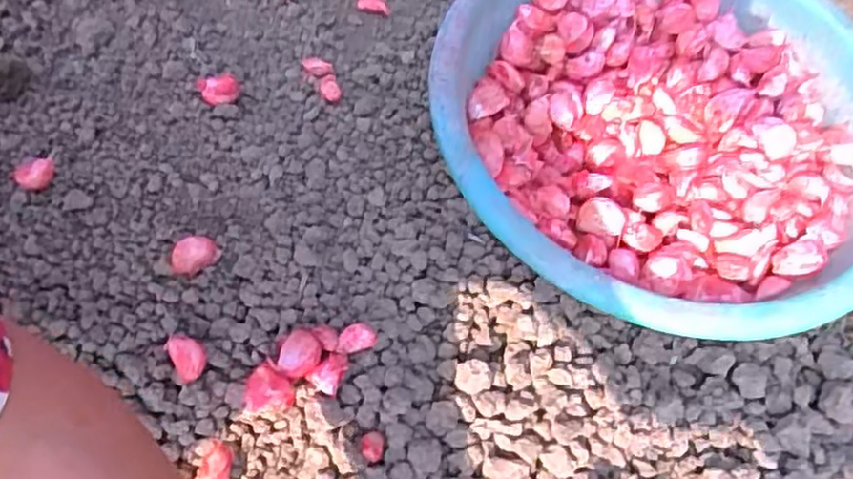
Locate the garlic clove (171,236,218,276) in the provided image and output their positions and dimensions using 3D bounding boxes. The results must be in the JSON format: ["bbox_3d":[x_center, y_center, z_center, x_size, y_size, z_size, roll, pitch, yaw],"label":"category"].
[{"bbox_3d":[-0.165,0.011,0.484,0.031,0.014,0.024,-27,66,-18],"label":"garlic clove"}]

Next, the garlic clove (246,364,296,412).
[{"bbox_3d":[-0.099,0.098,0.436,0.031,0.029,0.025,17,61,5],"label":"garlic clove"}]

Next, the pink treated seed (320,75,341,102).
[{"bbox_3d":[-0.079,-0.124,0.561,0.016,0.011,0.021,-9,62,-9],"label":"pink treated seed"}]

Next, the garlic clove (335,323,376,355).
[{"bbox_3d":[-0.048,0.067,0.460,0.027,0.014,0.019,-10,62,-10],"label":"garlic clove"}]

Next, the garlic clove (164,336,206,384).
[{"bbox_3d":[-0.155,0.075,0.443,0.019,0.021,0.030,-28,67,-18],"label":"garlic clove"}]

